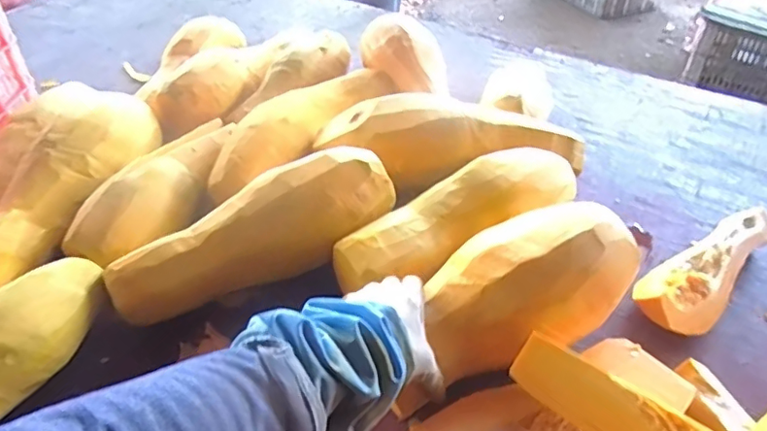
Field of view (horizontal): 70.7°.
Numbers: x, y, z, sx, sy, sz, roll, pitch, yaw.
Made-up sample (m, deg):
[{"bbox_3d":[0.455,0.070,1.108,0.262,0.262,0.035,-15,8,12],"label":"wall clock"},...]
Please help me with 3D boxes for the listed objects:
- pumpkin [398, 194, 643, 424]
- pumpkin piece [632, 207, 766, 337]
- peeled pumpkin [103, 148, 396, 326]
[{"bbox_3d":[0.146,0.073,0.566,0.229,0.105,0.123,-24,45,-24],"label":"pumpkin"},{"bbox_3d":[0.408,0.066,0.690,0.274,0.054,0.091,-33,49,-31],"label":"pumpkin piece"},{"bbox_3d":[-0.159,0.020,0.674,0.355,0.095,0.109,-27,45,-5],"label":"peeled pumpkin"}]

